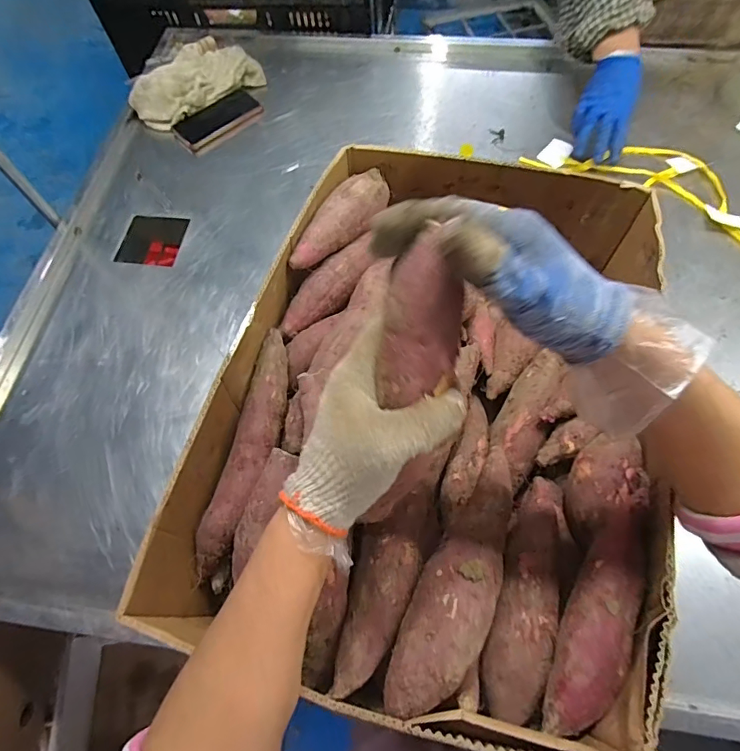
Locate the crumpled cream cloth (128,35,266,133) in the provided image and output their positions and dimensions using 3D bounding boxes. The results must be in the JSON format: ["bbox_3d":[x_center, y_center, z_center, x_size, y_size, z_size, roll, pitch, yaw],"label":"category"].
[{"bbox_3d":[-0.342,-0.575,0.886,0.256,0.054,0.153,-37,69,-14],"label":"crumpled cream cloth"}]

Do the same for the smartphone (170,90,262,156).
[{"bbox_3d":[-0.281,-0.476,0.858,0.165,0.007,0.075,-40,83,-16],"label":"smartphone"}]

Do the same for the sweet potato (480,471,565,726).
[{"bbox_3d":[0.133,0.176,0.389,0.050,0.052,0.192,21,68,11],"label":"sweet potato"}]

